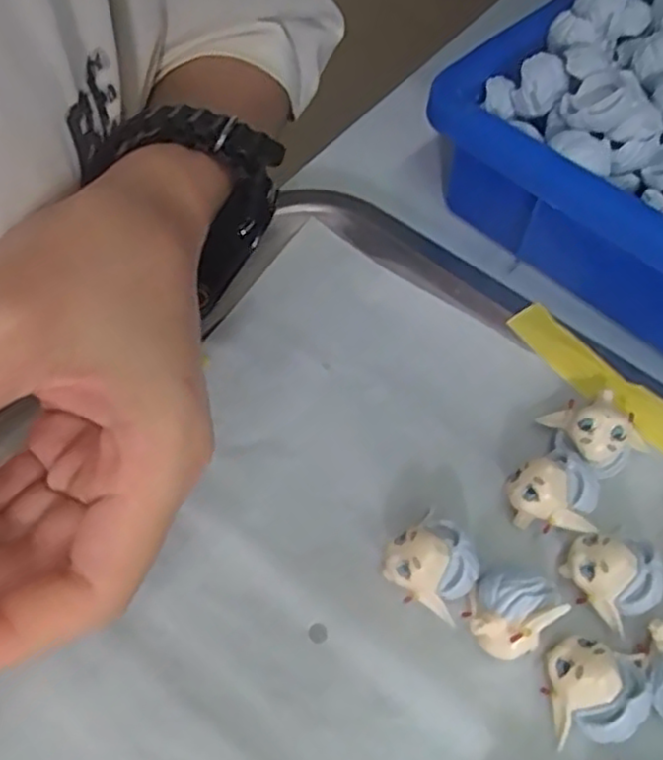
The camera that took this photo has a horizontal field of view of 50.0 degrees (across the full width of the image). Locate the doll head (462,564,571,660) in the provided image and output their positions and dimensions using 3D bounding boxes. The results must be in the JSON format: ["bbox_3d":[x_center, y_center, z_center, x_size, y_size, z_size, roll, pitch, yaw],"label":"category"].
[{"bbox_3d":[0.053,0.069,0.214,0.023,0.022,0.025,39,64,21],"label":"doll head"}]

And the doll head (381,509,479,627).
[{"bbox_3d":[0.031,0.057,0.222,0.027,0.025,0.023,24,60,13],"label":"doll head"}]

